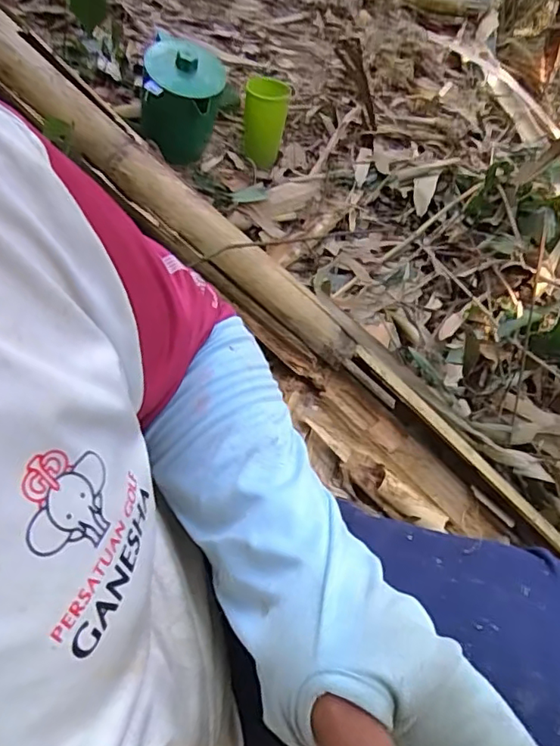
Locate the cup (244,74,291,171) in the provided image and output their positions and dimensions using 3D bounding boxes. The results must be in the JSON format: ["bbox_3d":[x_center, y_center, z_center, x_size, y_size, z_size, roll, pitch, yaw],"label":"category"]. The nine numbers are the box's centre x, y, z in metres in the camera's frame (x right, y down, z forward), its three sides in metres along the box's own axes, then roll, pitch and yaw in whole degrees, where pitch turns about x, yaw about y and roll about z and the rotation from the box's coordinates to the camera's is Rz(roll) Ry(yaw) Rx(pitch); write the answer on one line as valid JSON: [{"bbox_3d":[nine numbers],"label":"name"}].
[{"bbox_3d":[-0.024,-0.428,0.968,0.076,0.130,0.078,-1,54,1],"label":"cup"}]

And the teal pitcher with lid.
[{"bbox_3d":[-0.158,-0.431,0.935,0.136,0.178,0.157,-10,54,-5],"label":"teal pitcher with lid"}]

